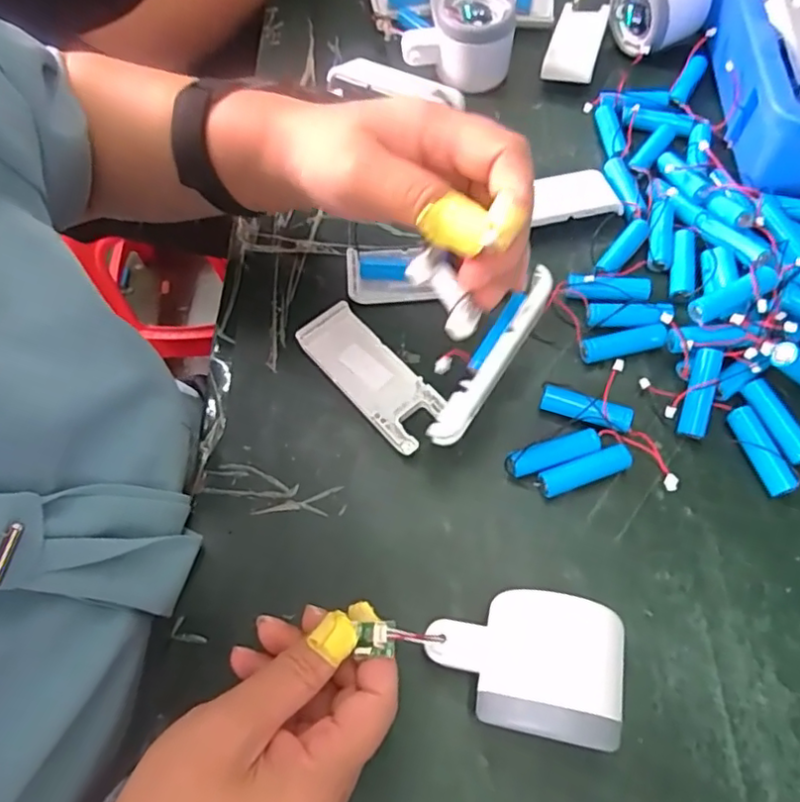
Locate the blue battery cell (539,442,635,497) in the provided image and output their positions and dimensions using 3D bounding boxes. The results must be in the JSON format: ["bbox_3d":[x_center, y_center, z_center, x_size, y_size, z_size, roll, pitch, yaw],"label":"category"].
[{"bbox_3d":[0.101,0.038,0.327,0.050,0.015,0.014,-18,64,-6],"label":"blue battery cell"}]

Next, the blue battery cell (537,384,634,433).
[{"bbox_3d":[0.106,0.005,0.343,0.050,0.013,0.014,21,67,13],"label":"blue battery cell"}]

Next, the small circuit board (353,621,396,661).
[{"bbox_3d":[-0.011,0.105,0.262,0.017,0.006,0.015,-1,64,2],"label":"small circuit board"}]

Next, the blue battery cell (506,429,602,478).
[{"bbox_3d":[0.085,0.031,0.332,0.052,0.014,0.015,-15,64,-4],"label":"blue battery cell"}]

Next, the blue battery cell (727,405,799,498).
[{"bbox_3d":[0.196,0.027,0.325,0.013,0.015,0.050,-18,64,-6],"label":"blue battery cell"}]

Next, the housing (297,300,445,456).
[{"bbox_3d":[-0.017,-0.015,0.359,0.039,0.012,0.103,-40,68,-15],"label":"housing"}]

